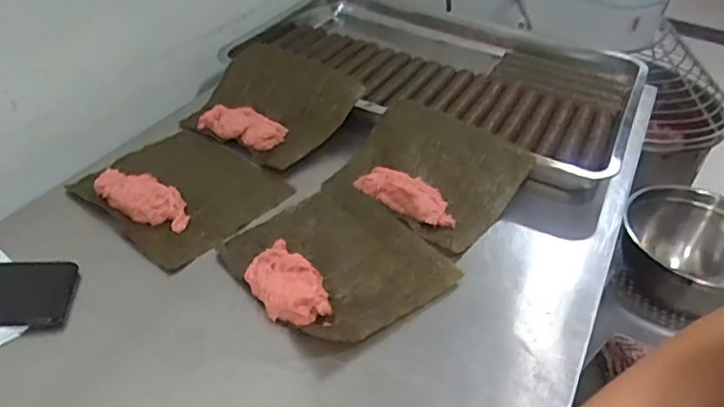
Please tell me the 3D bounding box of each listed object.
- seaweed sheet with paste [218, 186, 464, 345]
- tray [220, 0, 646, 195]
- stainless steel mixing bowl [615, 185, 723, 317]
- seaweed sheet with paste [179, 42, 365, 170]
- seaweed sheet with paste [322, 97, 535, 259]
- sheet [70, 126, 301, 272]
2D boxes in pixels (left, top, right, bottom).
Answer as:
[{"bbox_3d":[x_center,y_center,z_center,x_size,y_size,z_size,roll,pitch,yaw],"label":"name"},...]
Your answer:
[{"bbox_3d":[-0.030,0.053,0.630,0.183,0.032,0.206,-26,49,-32],"label":"seaweed sheet with paste"},{"bbox_3d":[0.104,-0.214,0.988,0.634,0.096,0.418,20,42,17],"label":"tray"},{"bbox_3d":[0.617,0.108,1.129,0.245,0.146,0.248,18,41,15],"label":"stainless steel mixing bowl"},{"bbox_3d":[-0.124,-0.143,0.831,0.195,0.066,0.180,28,45,25],"label":"seaweed sheet with paste"},{"bbox_3d":[0.079,-0.042,0.742,0.201,0.052,0.177,29,45,26],"label":"seaweed sheet with paste"},{"bbox_3d":[-0.215,-0.029,0.712,0.202,0.031,0.183,30,46,27],"label":"sheet"}]

